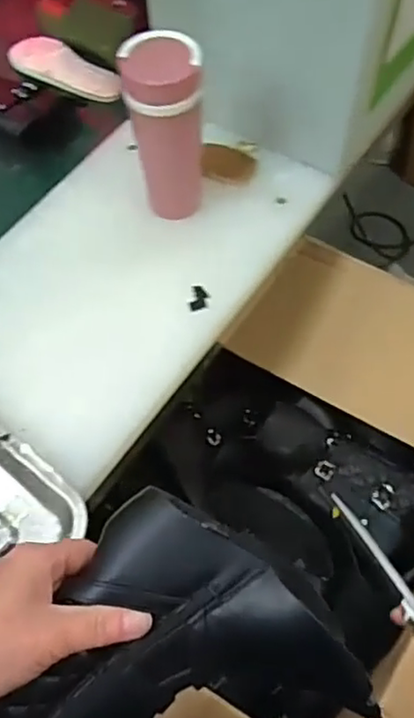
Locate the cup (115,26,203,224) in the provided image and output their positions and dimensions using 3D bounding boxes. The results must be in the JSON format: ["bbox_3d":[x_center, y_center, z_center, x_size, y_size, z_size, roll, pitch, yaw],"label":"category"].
[{"bbox_3d":[-0.035,-0.201,0.588,0.064,0.175,0.052,-11,62,-4],"label":"cup"}]

